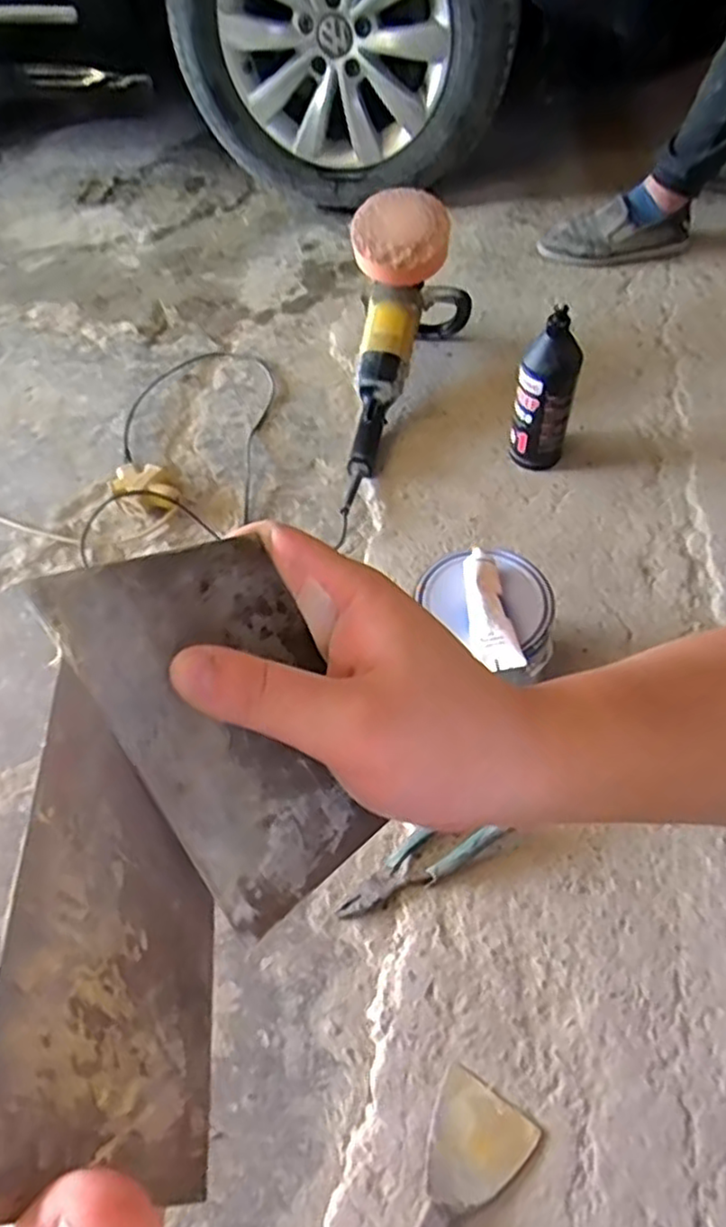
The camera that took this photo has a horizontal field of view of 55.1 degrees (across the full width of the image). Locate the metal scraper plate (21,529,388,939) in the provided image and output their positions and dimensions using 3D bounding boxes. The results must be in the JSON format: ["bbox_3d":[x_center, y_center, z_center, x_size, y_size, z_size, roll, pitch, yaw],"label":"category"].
[{"bbox_3d":[-0.042,0.032,0.228,0.070,0.004,0.124,-33,96,-29],"label":"metal scraper plate"}]

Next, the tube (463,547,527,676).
[{"bbox_3d":[0.132,-0.006,0.734,0.048,0.029,0.137,-10,57,-3],"label":"tube"}]

